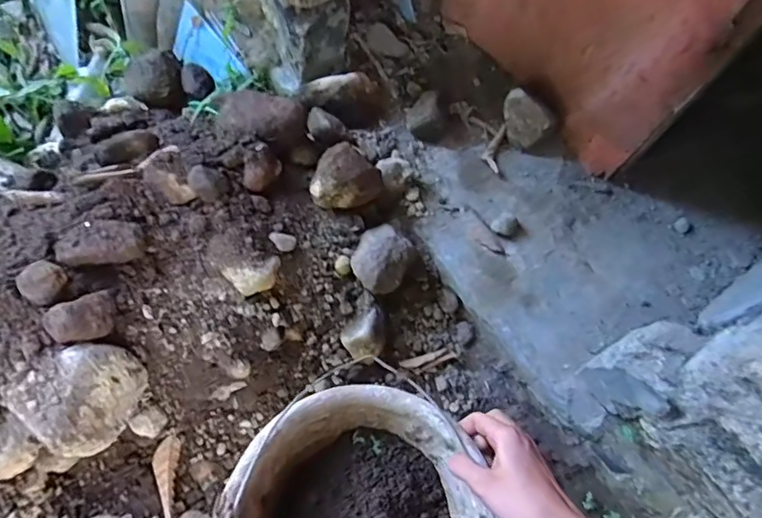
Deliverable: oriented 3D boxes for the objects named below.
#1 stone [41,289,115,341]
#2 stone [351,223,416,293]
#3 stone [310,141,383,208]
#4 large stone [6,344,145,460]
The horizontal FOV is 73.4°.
[{"bbox_3d":[-0.351,0.070,0.594,0.073,0.036,0.049,-22,64,-16],"label":"stone"},{"bbox_3d":[0.001,-0.004,0.770,0.084,0.060,0.108,25,62,10],"label":"stone"},{"bbox_3d":[-0.051,-0.120,0.780,0.106,0.076,0.084,8,60,1],"label":"stone"},{"bbox_3d":[-0.349,0.161,0.608,0.095,0.093,0.128,34,64,15],"label":"large stone"}]

